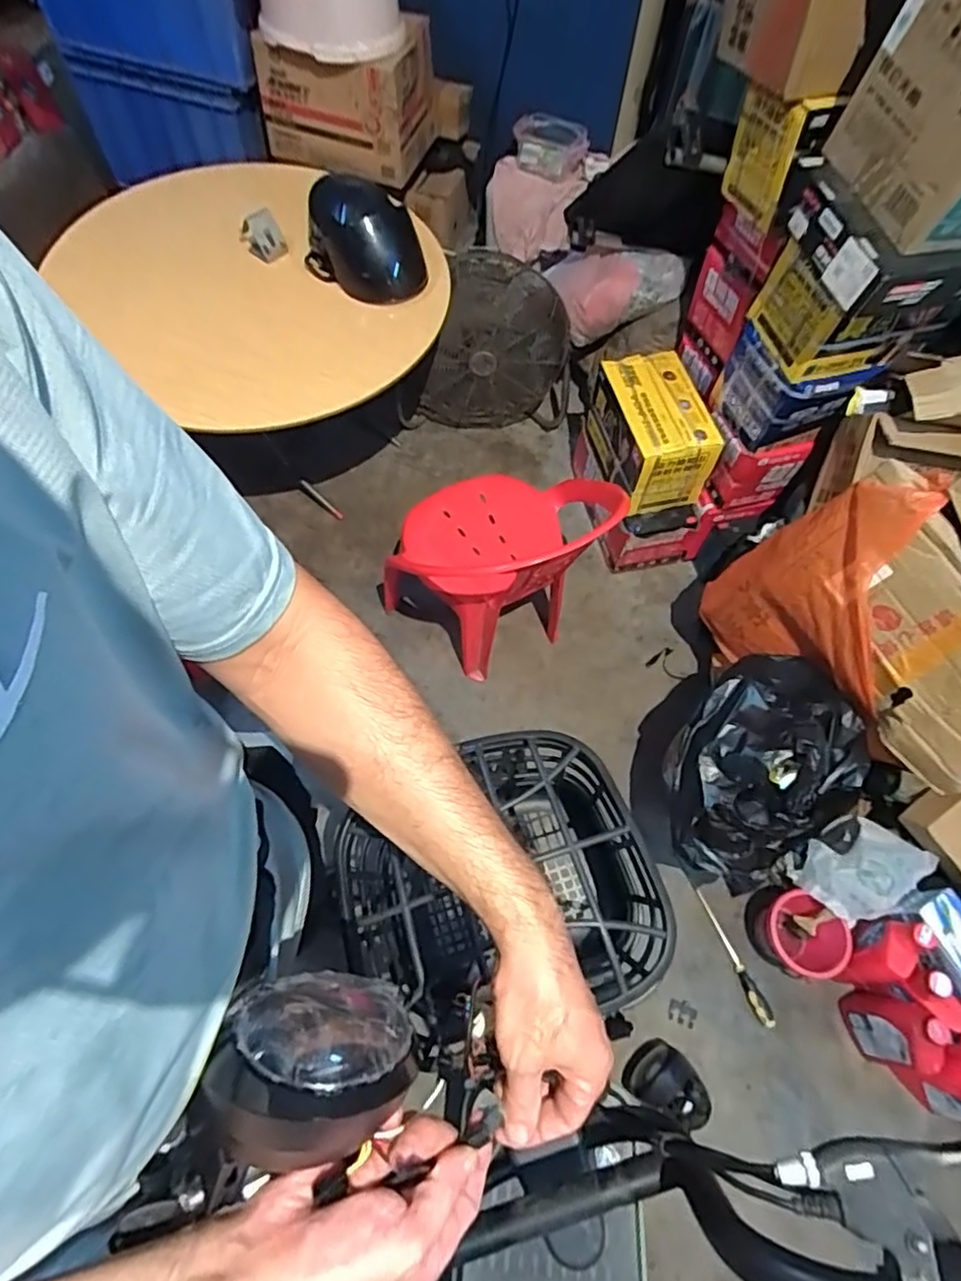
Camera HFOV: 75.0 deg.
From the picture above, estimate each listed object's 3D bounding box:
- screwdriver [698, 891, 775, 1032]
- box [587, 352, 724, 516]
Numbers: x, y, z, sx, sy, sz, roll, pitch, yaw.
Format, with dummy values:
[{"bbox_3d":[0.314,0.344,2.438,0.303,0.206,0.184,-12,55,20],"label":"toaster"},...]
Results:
[{"bbox_3d":[0.511,0.636,1.264,0.030,0.027,0.259,-19,65,-12],"label":"screwdriver"},{"bbox_3d":[0.407,-0.501,1.519,0.192,0.202,0.316,-10,64,-8],"label":"box"}]

